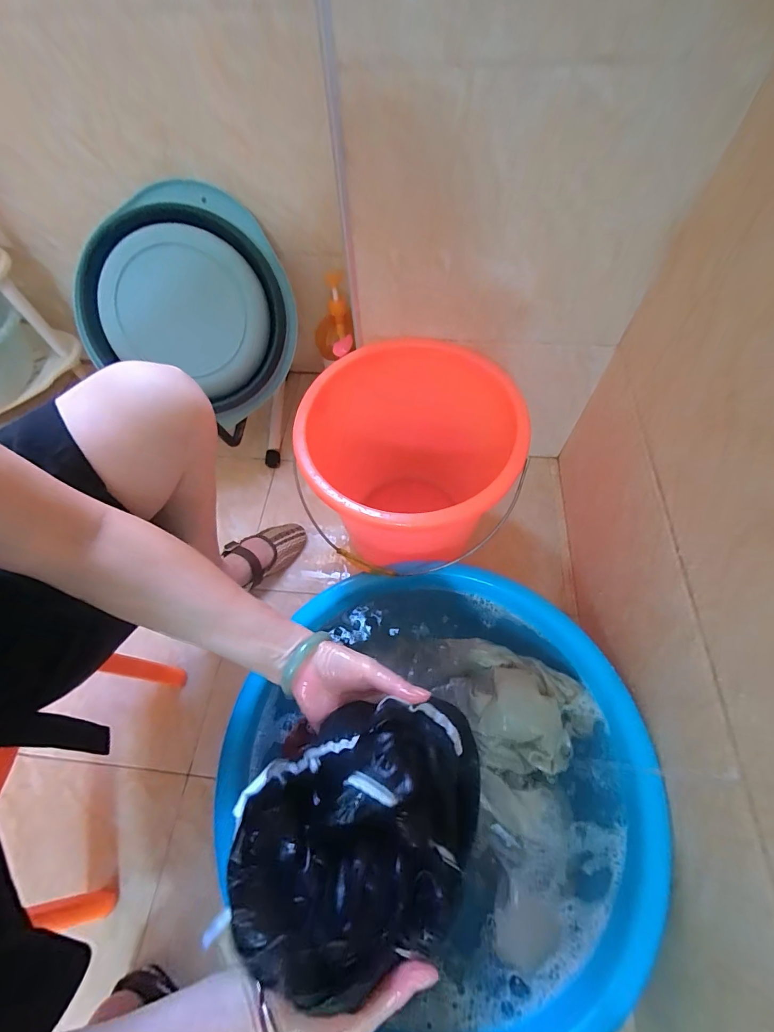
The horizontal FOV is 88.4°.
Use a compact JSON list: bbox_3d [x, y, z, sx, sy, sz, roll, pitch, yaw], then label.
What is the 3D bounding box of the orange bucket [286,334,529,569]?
[{"bbox_3d":[0.033,-0.071,0.668,0.314,0.288,0.337,-16,62,-7],"label":"orange bucket"}]

